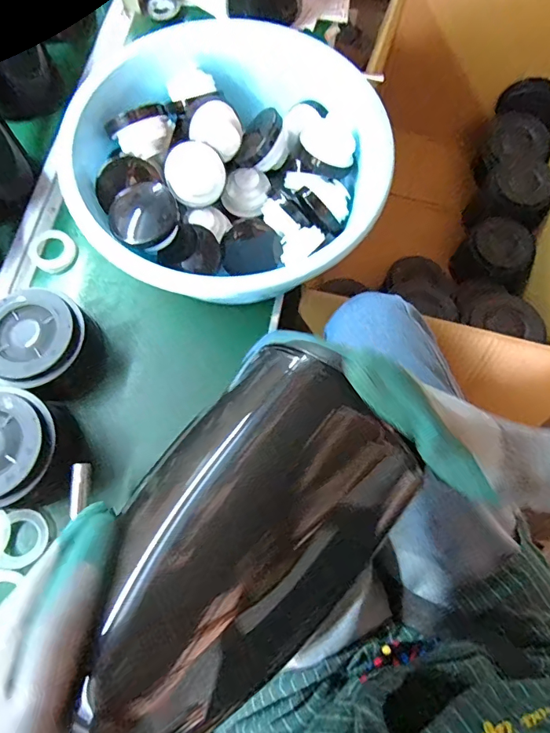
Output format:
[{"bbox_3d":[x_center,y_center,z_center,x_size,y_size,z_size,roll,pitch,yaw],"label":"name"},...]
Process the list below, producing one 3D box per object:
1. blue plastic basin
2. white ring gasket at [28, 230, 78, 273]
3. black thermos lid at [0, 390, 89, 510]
[{"bbox_3d":[-0.068,-0.275,0.558,0.358,0.112,0.348,0,72,-1],"label":"blue plastic basin"},{"bbox_3d":[-0.301,-0.157,0.598,0.056,0.009,0.064,-33,76,-11],"label":"white ring gasket"},{"bbox_3d":[-0.282,0.095,0.478,0.114,0.090,0.112,0,72,-1],"label":"black thermos lid"}]

